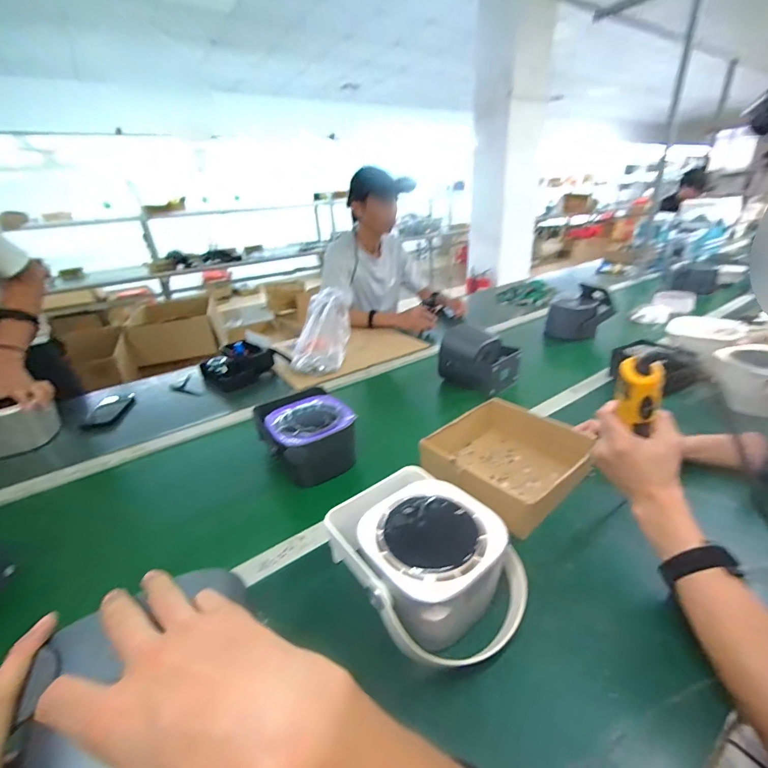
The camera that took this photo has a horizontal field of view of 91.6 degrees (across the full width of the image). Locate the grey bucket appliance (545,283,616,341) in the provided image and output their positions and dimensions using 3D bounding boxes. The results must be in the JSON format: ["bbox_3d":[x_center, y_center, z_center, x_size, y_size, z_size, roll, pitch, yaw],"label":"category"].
[{"bbox_3d":[0.652,-0.230,1.242,0.179,0.149,0.139,13,31,32],"label":"grey bucket appliance"}]

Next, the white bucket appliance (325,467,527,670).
[{"bbox_3d":[0.045,0.205,0.442,0.165,0.106,0.220,-26,33,-37],"label":"white bucket appliance"}]

